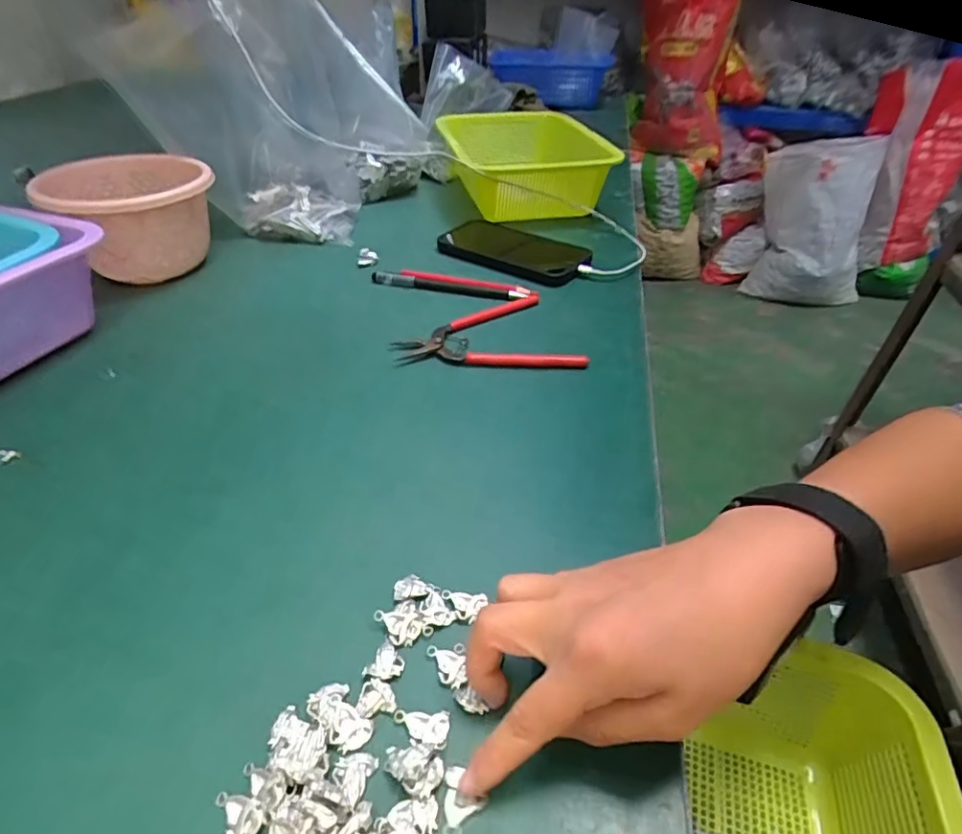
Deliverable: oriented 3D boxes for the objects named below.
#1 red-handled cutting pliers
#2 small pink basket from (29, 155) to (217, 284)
[{"bbox_3d":[0.007,-0.081,0.480,0.153,0.010,0.117,3,39,-1],"label":"red-handled cutting pliers"},{"bbox_3d":[-0.320,-0.177,0.525,0.142,0.089,0.120,-26,47,-30],"label":"small pink basket"}]

